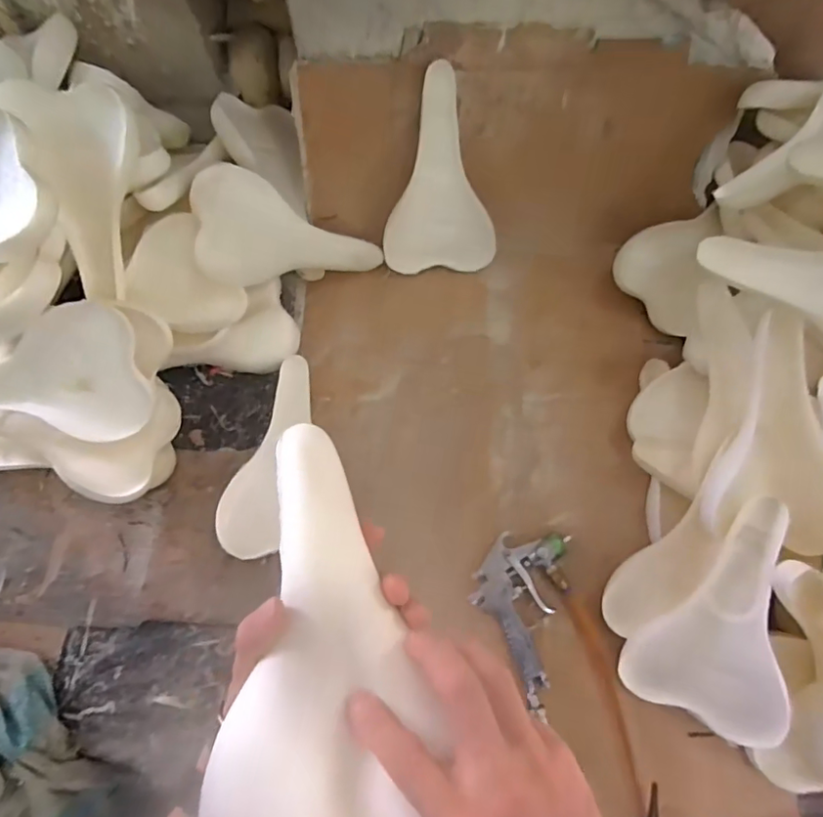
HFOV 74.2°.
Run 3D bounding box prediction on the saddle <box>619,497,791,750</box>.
[{"bbox_3d":[0.307,0.210,0.567,0.143,0.036,0.242,5,95,35],"label":"saddle"}]

